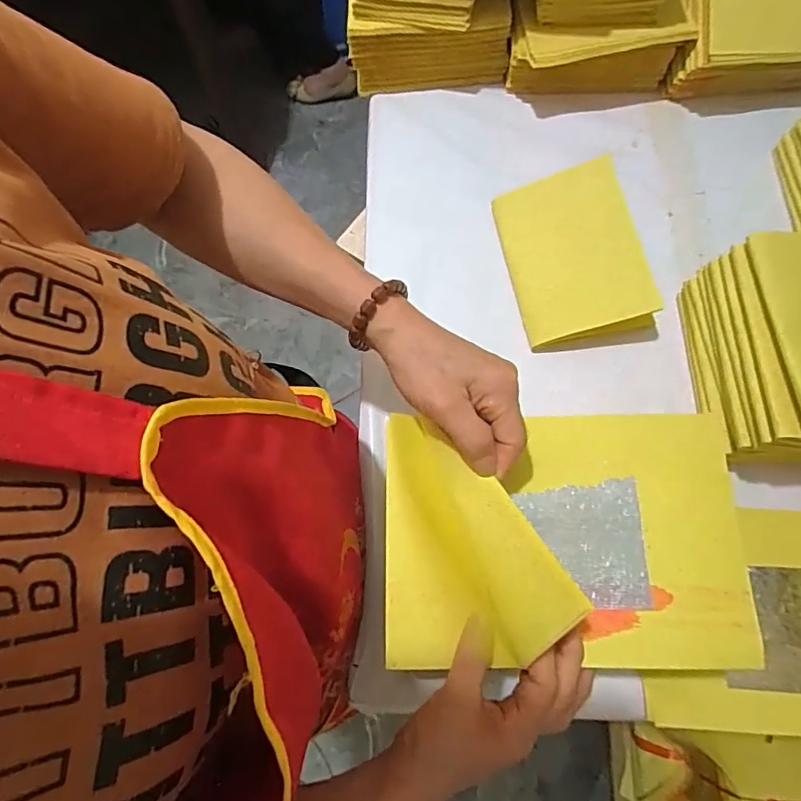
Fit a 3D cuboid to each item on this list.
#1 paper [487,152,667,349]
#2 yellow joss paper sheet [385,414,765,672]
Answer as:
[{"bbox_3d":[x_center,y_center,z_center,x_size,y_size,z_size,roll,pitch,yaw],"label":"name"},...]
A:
[{"bbox_3d":[0.153,-0.137,0.461,0.105,0.055,0.158,-12,73,-2],"label":"paper"},{"bbox_3d":[0.103,0.079,0.306,0.221,0.066,0.153,-1,73,2],"label":"yellow joss paper sheet"}]

